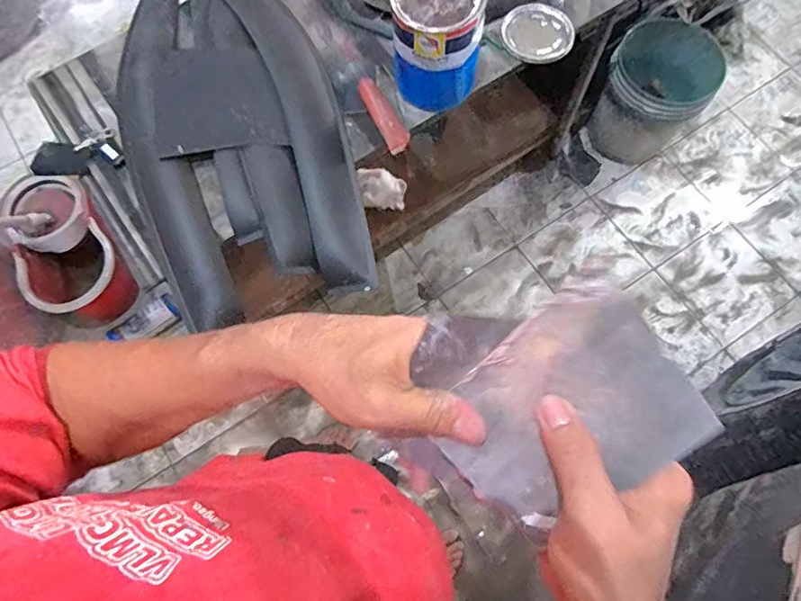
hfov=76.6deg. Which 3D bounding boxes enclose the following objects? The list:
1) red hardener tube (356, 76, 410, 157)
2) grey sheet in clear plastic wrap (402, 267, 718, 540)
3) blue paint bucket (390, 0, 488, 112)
[{"bbox_3d":[-0.035,-0.372,1.013,0.047,0.034,0.160,-28,74,-7],"label":"red hardener tube"},{"bbox_3d":[0.071,0.052,0.270,0.130,0.023,0.117,-40,79,24],"label":"grey sheet in clear plastic wrap"},{"bbox_3d":[0.070,-0.498,0.974,0.162,0.216,0.179,5,73,3],"label":"blue paint bucket"}]

